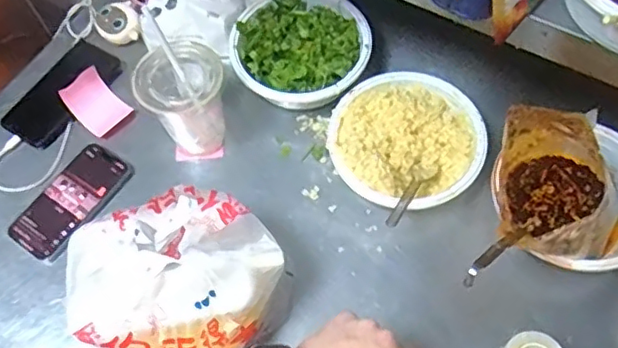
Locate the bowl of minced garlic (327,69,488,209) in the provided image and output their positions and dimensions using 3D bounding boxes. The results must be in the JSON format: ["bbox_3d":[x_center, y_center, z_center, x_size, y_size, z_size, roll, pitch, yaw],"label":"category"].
[{"bbox_3d":[0.108,-0.033,0.699,0.162,0.059,0.166,-1,62,2],"label":"bowl of minced garlic"}]

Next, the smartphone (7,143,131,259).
[{"bbox_3d":[-0.281,0.030,0.718,0.076,0.012,0.147,36,69,19],"label":"smartphone"}]

